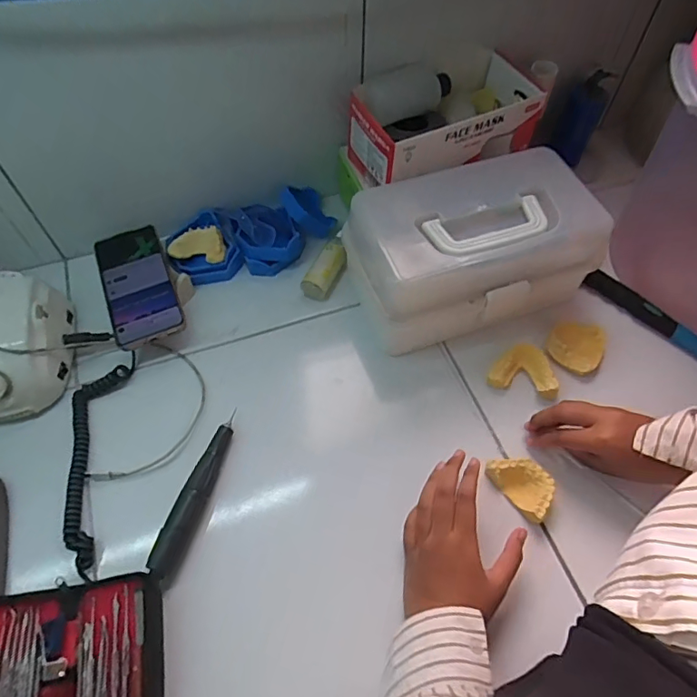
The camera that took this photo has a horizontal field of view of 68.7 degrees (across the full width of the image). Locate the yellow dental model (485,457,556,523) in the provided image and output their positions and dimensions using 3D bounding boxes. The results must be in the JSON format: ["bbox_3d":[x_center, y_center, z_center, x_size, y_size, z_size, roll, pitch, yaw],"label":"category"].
[{"bbox_3d":[0.171,0.131,0.498,0.040,0.026,0.066,-33,64,-19],"label":"yellow dental model"}]

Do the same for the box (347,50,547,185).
[{"bbox_3d":[0.123,-0.264,0.605,0.224,0.078,0.110,-21,61,-11],"label":"box"}]

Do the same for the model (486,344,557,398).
[{"bbox_3d":[0.192,0.025,0.567,0.073,0.028,0.053,8,59,6],"label":"model"}]

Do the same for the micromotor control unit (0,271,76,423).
[{"bbox_3d":[-0.356,-0.011,0.539,0.096,0.082,0.151,-5,59,-4],"label":"micromotor control unit"}]

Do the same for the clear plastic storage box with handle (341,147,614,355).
[{"bbox_3d":[0.137,-0.113,0.576,0.256,0.126,0.164,-20,61,-11],"label":"clear plastic storage box with handle"}]

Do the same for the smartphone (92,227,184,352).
[{"bbox_3d":[-0.243,-0.075,0.586,0.075,0.015,0.161,-21,61,-11],"label":"smartphone"}]

